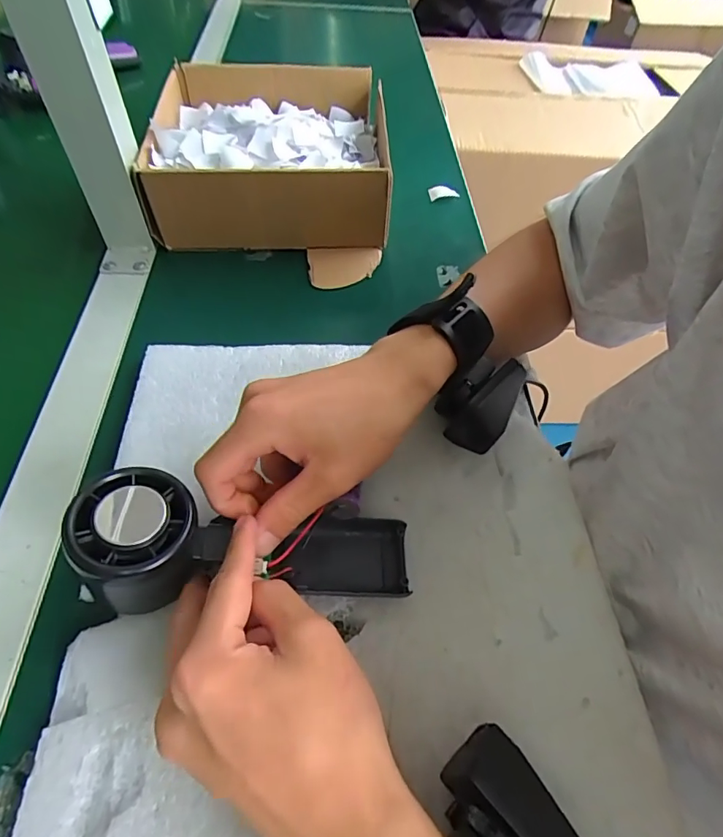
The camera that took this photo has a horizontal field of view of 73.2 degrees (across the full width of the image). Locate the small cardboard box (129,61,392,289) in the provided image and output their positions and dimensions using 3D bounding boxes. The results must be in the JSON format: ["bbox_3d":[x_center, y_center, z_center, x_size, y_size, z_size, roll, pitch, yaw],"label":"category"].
[{"bbox_3d":[-0.082,-0.261,0.470,0.207,0.072,0.235,1,55,-3],"label":"small cardboard box"}]

